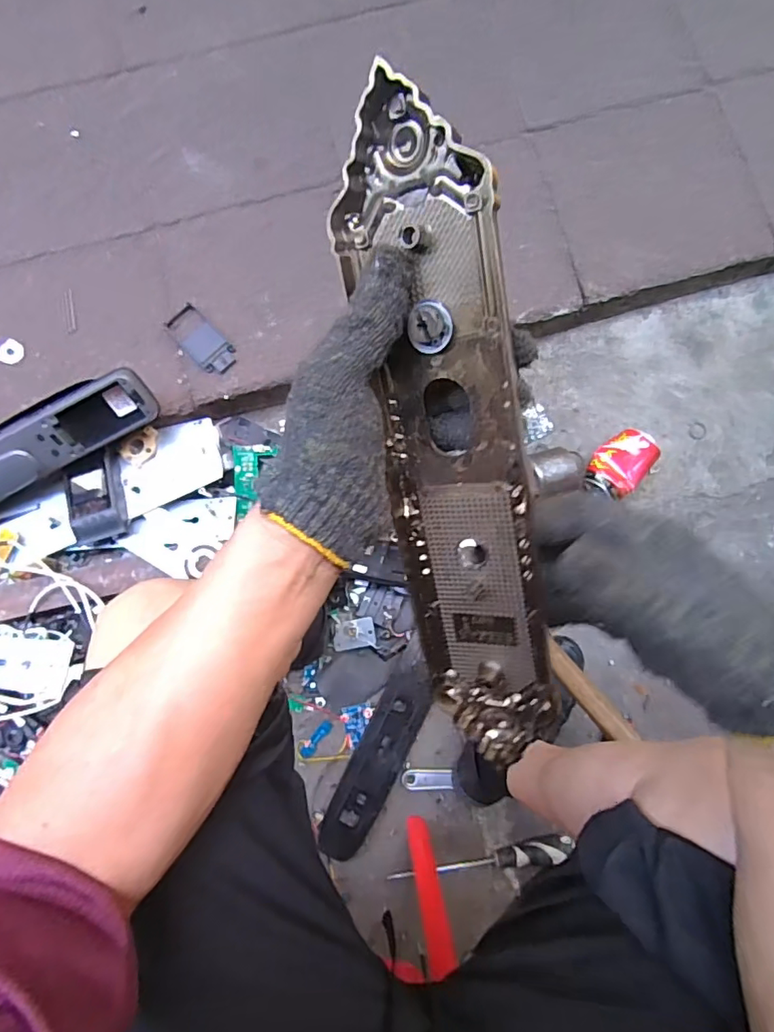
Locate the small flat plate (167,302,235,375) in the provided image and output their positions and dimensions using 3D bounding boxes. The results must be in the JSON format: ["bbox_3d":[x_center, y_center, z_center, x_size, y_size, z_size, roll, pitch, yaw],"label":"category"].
[{"bbox_3d":[-0.278,-0.264,0.795,0.115,0.004,0.056,45,81,5],"label":"small flat plate"}]

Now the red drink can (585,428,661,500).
[{"bbox_3d":[0.347,-0.079,0.785,0.076,0.054,0.103,39,81,4],"label":"red drink can"}]

